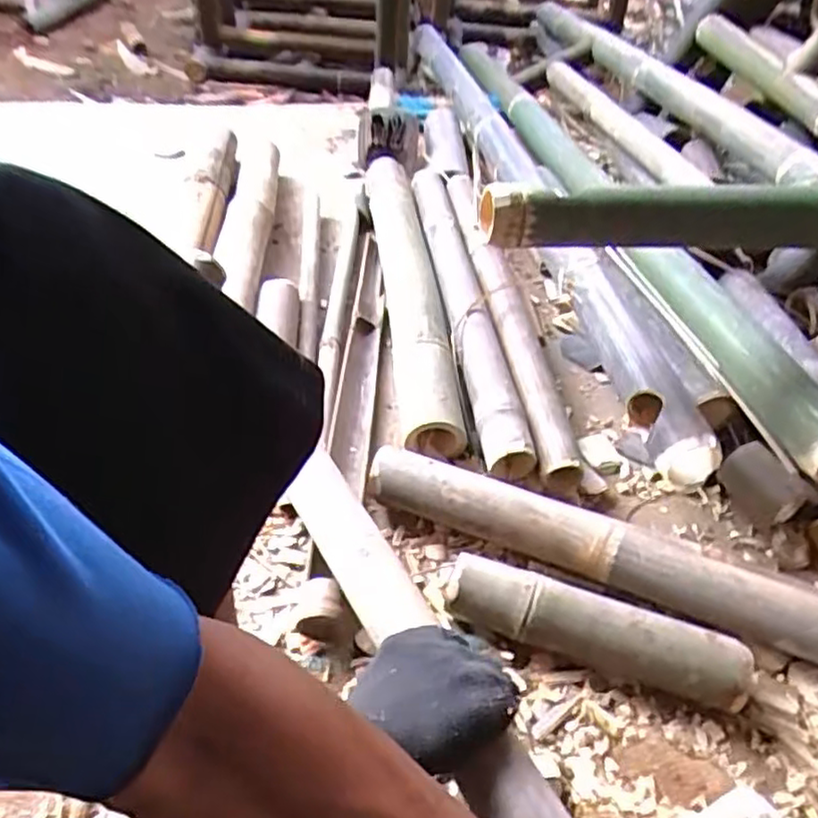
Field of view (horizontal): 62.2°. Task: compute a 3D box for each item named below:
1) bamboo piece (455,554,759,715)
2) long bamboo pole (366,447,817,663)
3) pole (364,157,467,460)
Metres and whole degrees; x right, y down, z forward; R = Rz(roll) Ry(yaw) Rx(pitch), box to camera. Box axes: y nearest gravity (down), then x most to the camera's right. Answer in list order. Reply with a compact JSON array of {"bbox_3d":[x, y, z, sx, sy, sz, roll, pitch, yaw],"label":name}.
[{"bbox_3d":[0.166,0.200,0.610,0.261,0.052,0.056,14,44,12],"label":"bamboo piece"},{"bbox_3d":[0.270,0.166,0.643,0.660,0.059,0.063,18,45,16],"label":"long bamboo pole"},{"bbox_3d":[-0.005,-0.193,0.995,0.078,0.082,0.646,-3,45,-7],"label":"pole"}]

